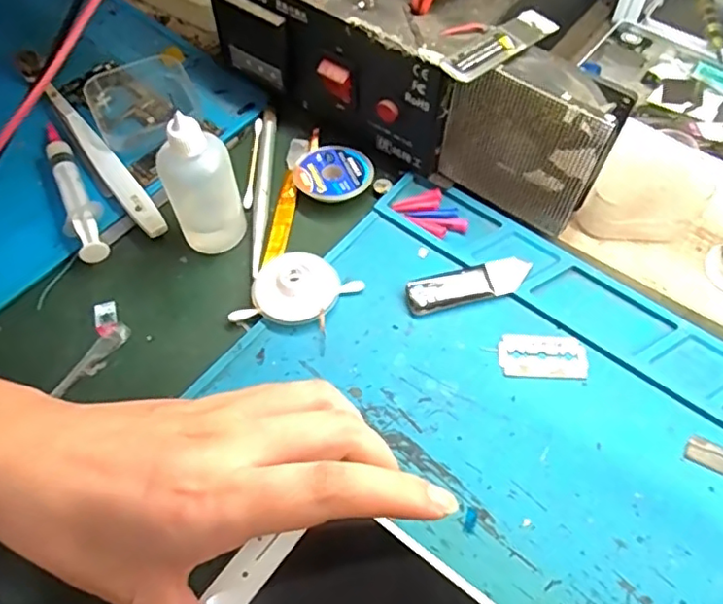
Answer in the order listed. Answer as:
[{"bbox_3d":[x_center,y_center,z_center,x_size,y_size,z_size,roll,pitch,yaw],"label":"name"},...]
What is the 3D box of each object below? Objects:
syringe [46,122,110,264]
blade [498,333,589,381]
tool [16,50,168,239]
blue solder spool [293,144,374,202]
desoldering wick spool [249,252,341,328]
[{"bbox_3d":[-0.165,-0.061,0.344,0.022,0.017,0.100,-29,63,-14],"label":"syringe"},{"bbox_3d":[0.089,0.026,0.297,0.042,0.004,0.023,2,60,2],"label":"blade"},{"bbox_3d":[-0.169,-0.100,0.371,0.015,0.012,0.182,-35,65,-17],"label":"tool"},{"bbox_3d":[-0.015,-0.073,0.352,0.044,0.011,0.040,-1,59,1],"label":"blue solder spool"},{"bbox_3d":[-0.034,-0.007,0.314,0.043,0.012,0.039,-15,60,-7],"label":"desoldering wick spool"}]

